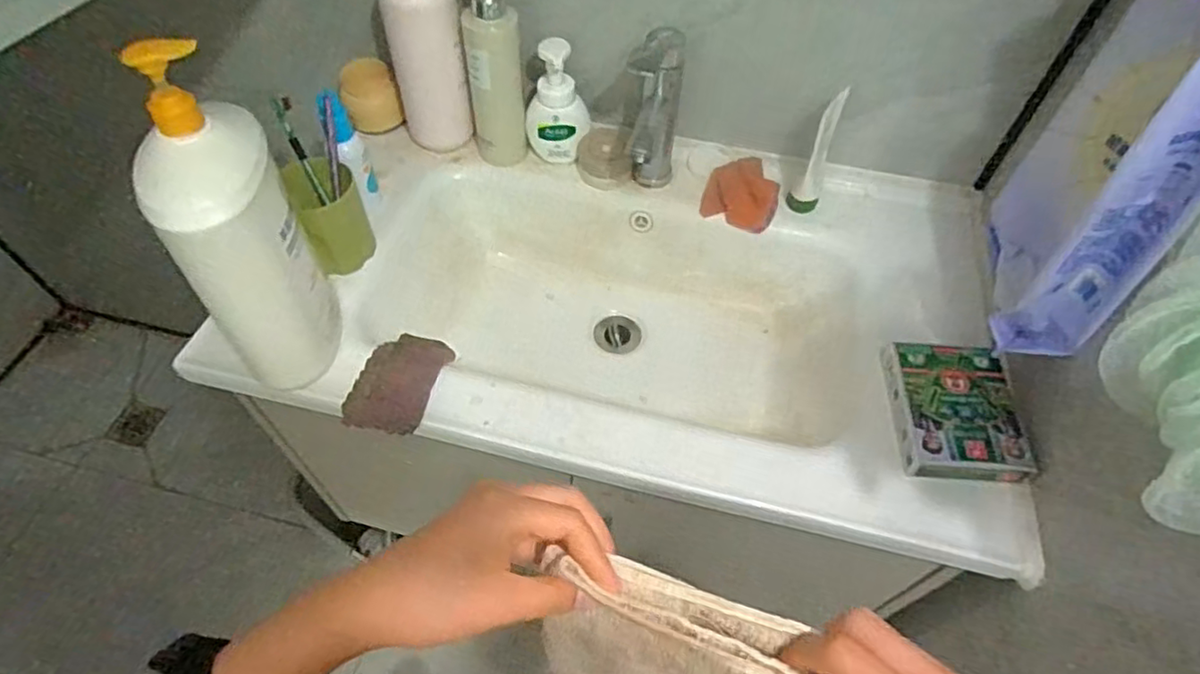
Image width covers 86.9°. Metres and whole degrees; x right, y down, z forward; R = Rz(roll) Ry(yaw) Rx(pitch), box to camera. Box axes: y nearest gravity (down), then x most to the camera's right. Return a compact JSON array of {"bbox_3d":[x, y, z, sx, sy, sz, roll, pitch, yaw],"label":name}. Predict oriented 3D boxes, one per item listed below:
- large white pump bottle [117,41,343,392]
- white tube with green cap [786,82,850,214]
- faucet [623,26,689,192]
[{"bbox_3d":[-0.291,-0.080,0.530,0.101,0.274,0.105,-28,60,-20],"label":"large white pump bottle"},{"bbox_3d":[0.254,-0.209,0.734,0.034,0.137,0.059,24,57,15],"label":"white tube with green cap"},{"bbox_3d":[0.065,-0.241,0.726,0.050,0.183,0.156,8,54,3],"label":"faucet"}]

